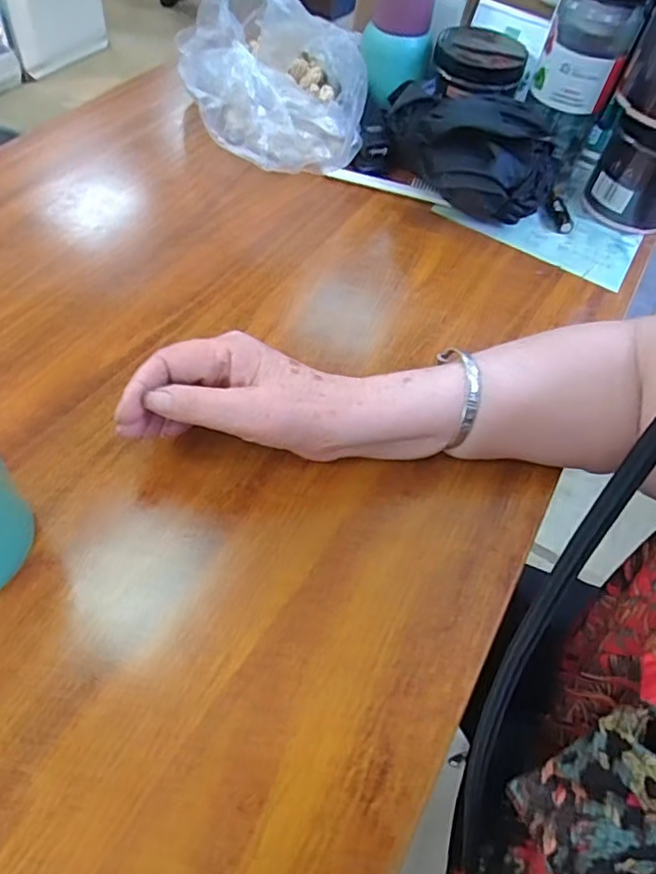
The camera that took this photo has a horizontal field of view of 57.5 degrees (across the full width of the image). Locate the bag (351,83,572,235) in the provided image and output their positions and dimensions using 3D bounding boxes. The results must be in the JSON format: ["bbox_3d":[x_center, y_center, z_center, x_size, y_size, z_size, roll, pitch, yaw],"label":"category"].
[{"bbox_3d":[0.132,-0.267,0.558,0.122,0.093,0.205,-36,63,-29],"label":"bag"}]

